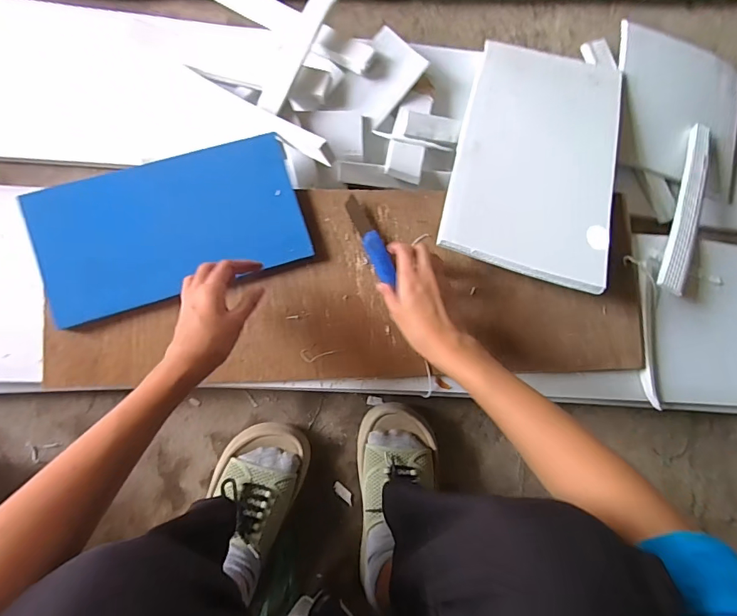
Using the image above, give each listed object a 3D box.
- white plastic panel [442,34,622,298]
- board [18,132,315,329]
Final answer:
[{"bbox_3d":[0.218,-0.203,0.567,0.197,0.016,0.358,16,67,3],"label":"white plastic panel"},{"bbox_3d":[-0.217,-0.092,0.489,0.279,0.025,0.149,-18,86,-8],"label":"board"}]

